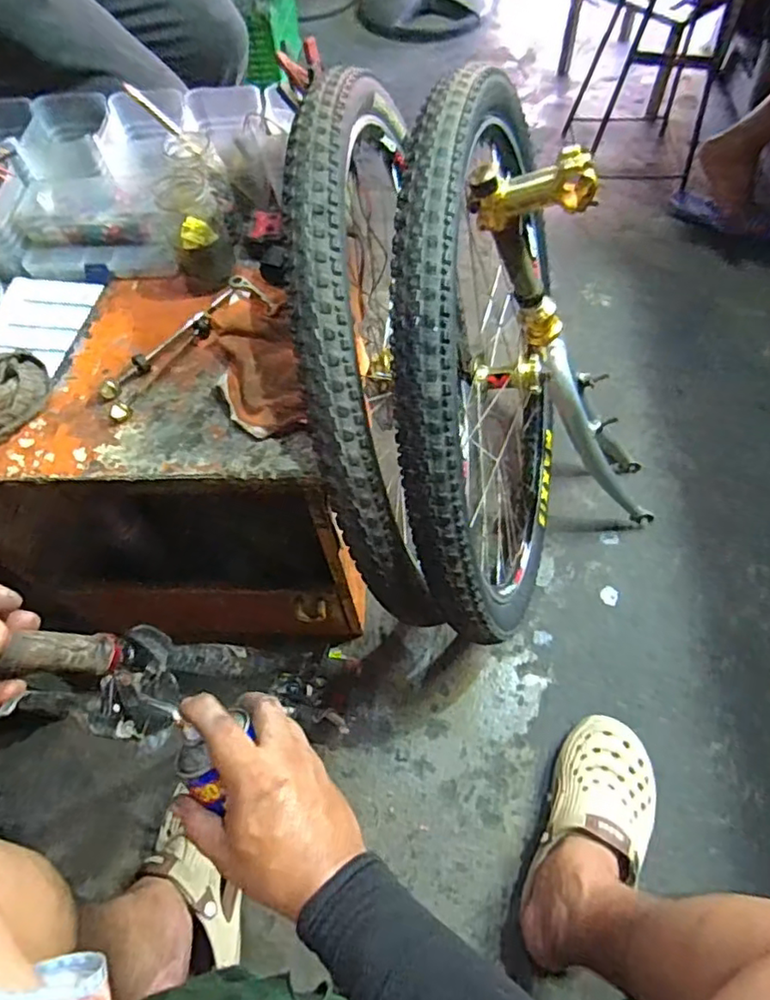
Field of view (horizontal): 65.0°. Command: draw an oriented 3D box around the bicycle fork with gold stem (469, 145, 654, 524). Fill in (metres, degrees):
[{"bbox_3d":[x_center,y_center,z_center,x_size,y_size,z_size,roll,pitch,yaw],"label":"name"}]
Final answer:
[{"bbox_3d":[0.264,-0.179,0.775,0.112,0.594,0.155,6,57,37],"label":"bicycle fork with gold stem"}]

